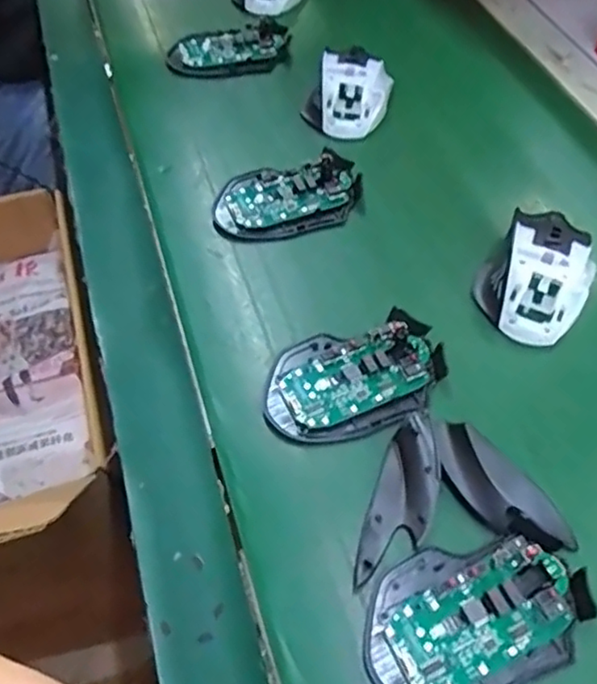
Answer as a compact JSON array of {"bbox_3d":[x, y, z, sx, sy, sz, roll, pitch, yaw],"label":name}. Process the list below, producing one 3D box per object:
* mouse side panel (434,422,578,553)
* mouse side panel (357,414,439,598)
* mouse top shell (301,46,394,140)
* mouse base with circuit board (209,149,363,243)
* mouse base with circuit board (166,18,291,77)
[{"bbox_3d":[0.111,0.081,0.344,0.089,0.011,0.038,39,62,22],"label":"mouse side panel"},{"bbox_3d":[0.058,0.086,0.341,0.032,0.016,0.096,19,56,11],"label":"mouse side panel"},{"bbox_3d":[0.045,-0.216,0.537,0.064,0.034,0.079,22,57,13],"label":"mouse top shell"},{"bbox_3d":[-0.008,-0.112,0.480,0.113,0.021,0.065,-9,56,-9],"label":"mouse base with circuit board"},{"bbox_3d":[-0.063,-0.275,0.592,0.114,0.024,0.050,-18,57,-14],"label":"mouse base with circuit board"}]

